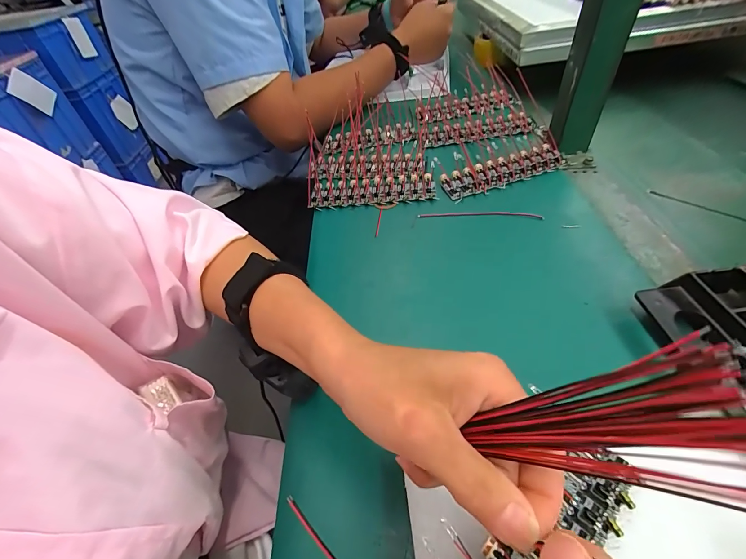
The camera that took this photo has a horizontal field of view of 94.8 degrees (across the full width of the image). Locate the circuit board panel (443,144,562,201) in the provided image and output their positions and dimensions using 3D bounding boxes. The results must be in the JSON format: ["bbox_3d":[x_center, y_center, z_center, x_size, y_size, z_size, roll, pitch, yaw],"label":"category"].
[{"bbox_3d":[0.160,-0.134,0.422,0.153,0.013,0.046,-20,47,-10],"label":"circuit board panel"}]

